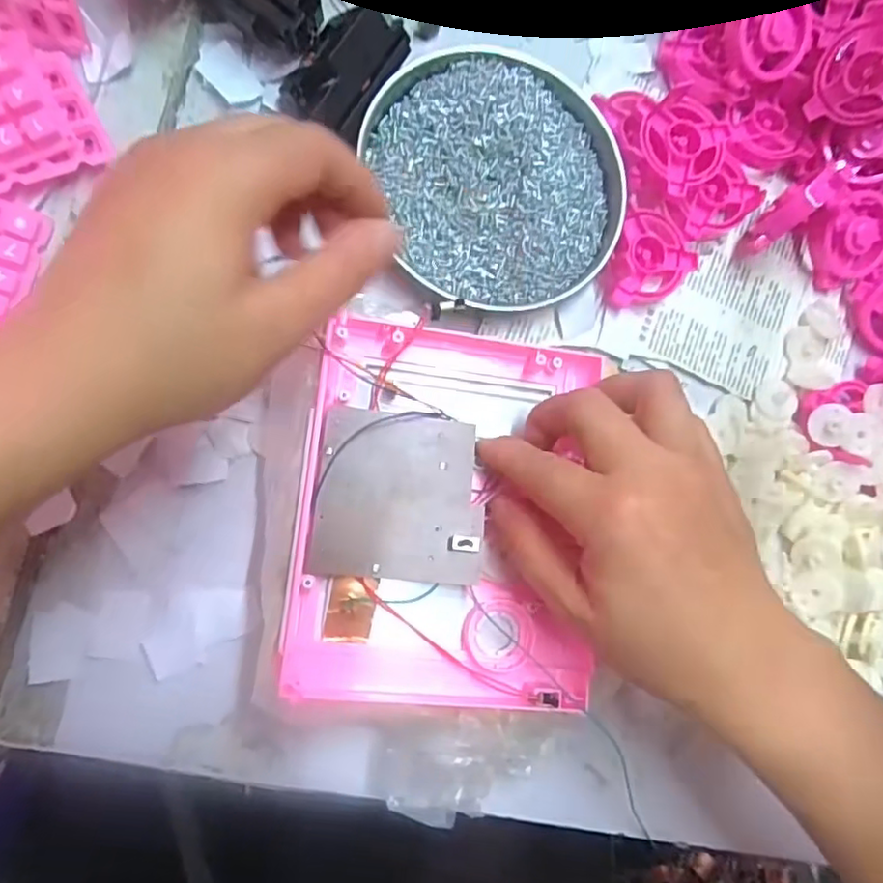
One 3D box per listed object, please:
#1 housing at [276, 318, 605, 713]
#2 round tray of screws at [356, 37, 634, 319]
[{"bbox_3d":[0.004,0.031,0.286,0.128,0.030,0.162,7,87,-9],"label":"housing"},{"bbox_3d":[0.032,-0.137,0.328,0.123,0.013,0.133,1,85,-11],"label":"round tray of screws"}]

